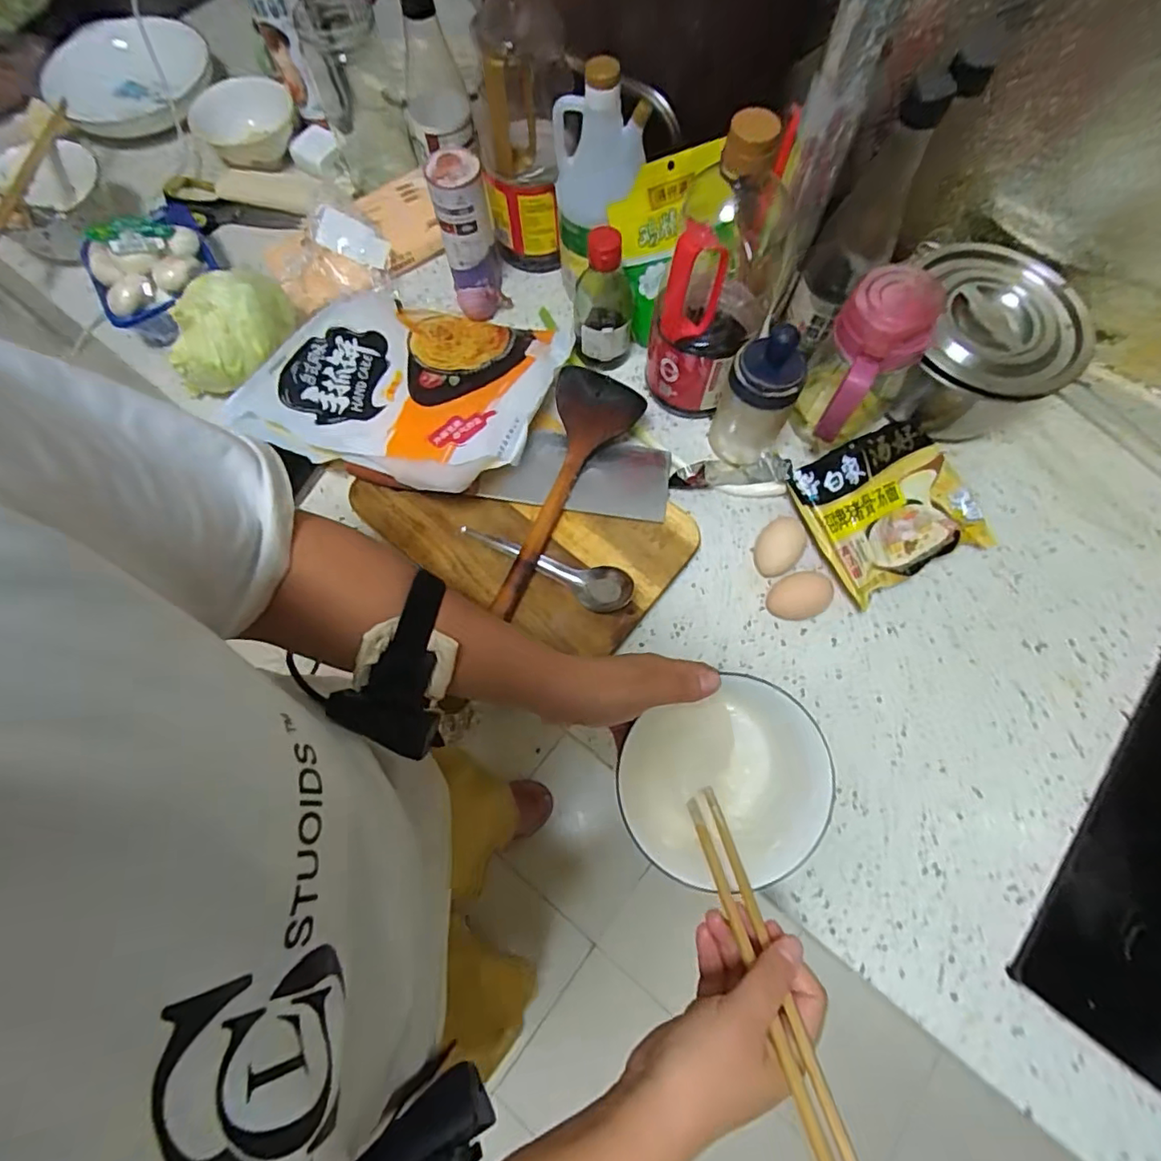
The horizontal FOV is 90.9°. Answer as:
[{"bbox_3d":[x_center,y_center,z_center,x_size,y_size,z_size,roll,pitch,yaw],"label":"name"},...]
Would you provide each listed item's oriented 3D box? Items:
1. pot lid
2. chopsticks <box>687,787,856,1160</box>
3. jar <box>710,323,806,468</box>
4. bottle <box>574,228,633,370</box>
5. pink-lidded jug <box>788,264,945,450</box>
[{"bbox_3d":[0.392,-0.232,0.520,0.159,0.038,0.164,0,70,0],"label":"pot lid"},{"bbox_3d":[0.100,0.210,0.330,0.023,0.010,0.188,-11,42,-4],"label":"chopsticks"},{"bbox_3d":[0.161,-0.166,0.521,0.063,0.139,0.054,18,71,7],"label":"jar"},{"bbox_3d":[0.024,-0.278,0.566,0.057,0.136,0.061,3,70,2],"label":"bottle"},{"bbox_3d":[0.243,-0.176,0.520,0.074,0.179,0.087,39,75,13],"label":"pink-lidded jug"}]

